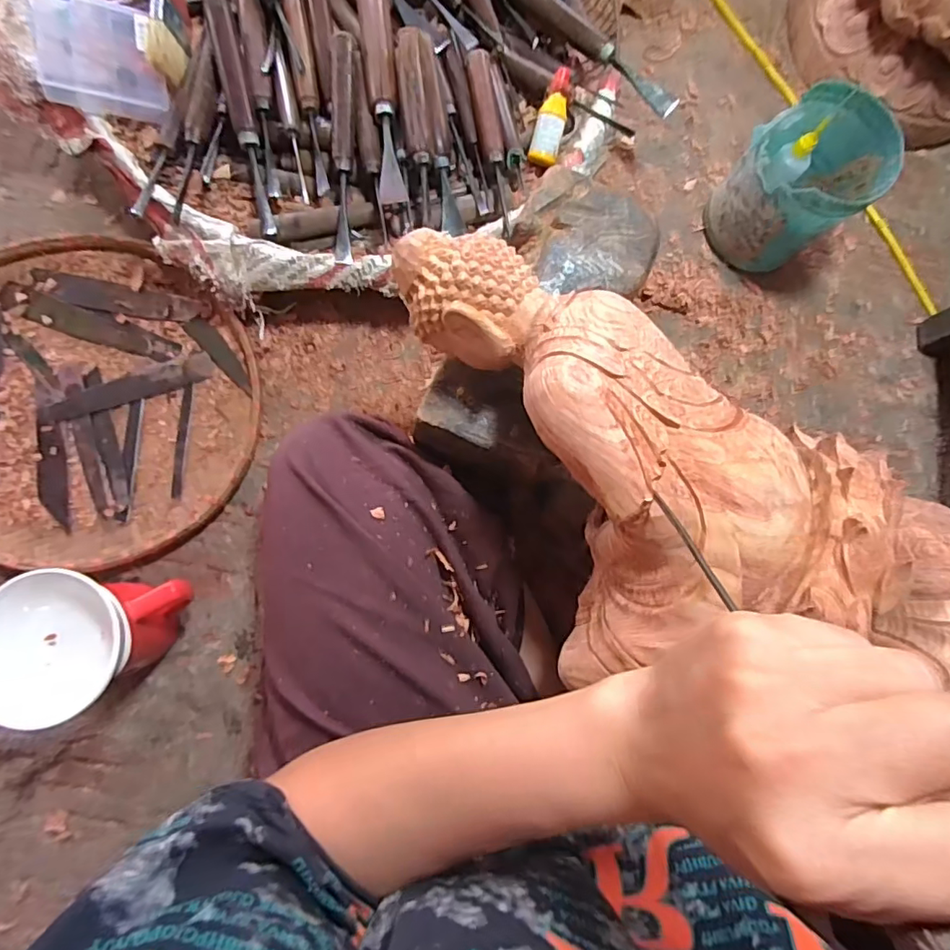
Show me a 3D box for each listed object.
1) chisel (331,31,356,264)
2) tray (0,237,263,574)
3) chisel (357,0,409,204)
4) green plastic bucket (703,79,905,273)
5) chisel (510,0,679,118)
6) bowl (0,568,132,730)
[{"bbox_3d":[-0.109,-0.274,0.448,0.019,0.028,0.190,-1,82,-6],"label":"chisel"},{"bbox_3d":[-0.350,-0.062,0.478,0.300,0.030,0.291,41,83,-2],"label":"tray"},{"bbox_3d":[-0.077,-0.321,0.453,0.026,0.027,0.197,-6,83,-7],"label":"chisel"},{"bbox_3d":[0.295,-0.269,0.503,0.110,0.126,0.102,0,86,-6],"label":"green plastic bucket"},{"bbox_3d":[0.105,-0.392,0.488,0.191,0.022,0.017,40,80,0],"label":"chisel"},{"bbox_3d":[-0.285,0.116,0.367,0.100,0.060,0.087,27,80,-2],"label":"bowl"}]

